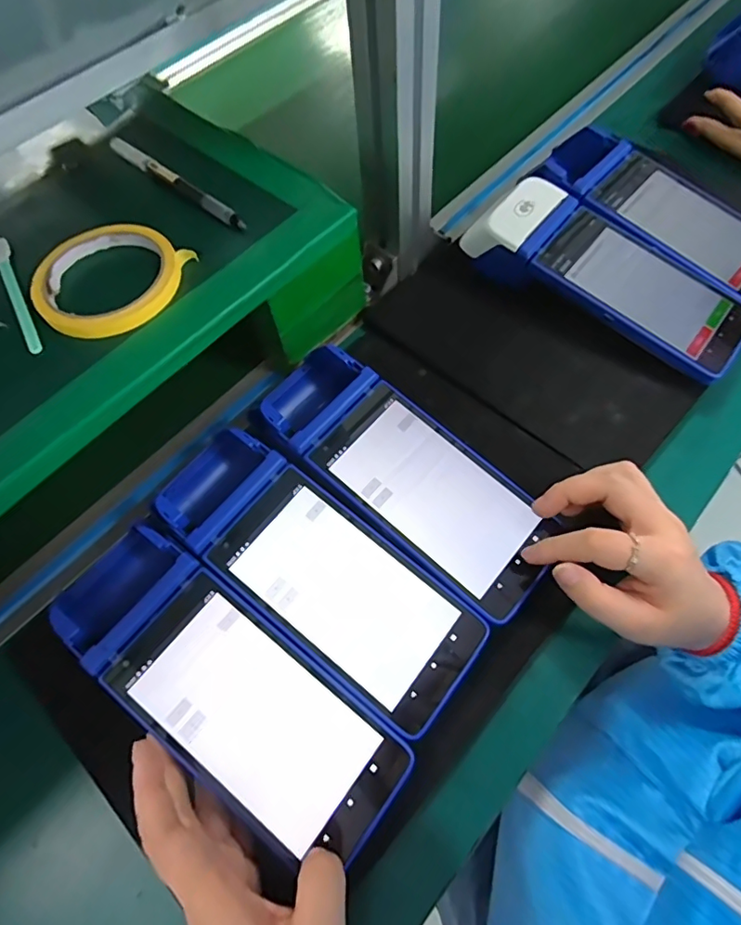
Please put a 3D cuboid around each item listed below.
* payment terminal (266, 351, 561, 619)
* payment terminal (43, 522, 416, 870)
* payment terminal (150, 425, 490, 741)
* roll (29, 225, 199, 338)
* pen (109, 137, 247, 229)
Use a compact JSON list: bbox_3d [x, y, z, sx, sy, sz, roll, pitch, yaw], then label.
[{"bbox_3d":[0.017,0.005,0.348,0.085,0.044,0.222,-42,72,-18],"label":"payment terminal"},{"bbox_3d":[-0.086,0.122,0.297,0.222,0.045,0.077,34,68,14],"label":"payment terminal"},{"bbox_3d":[-0.037,0.063,0.323,0.223,0.042,0.080,35,70,18],"label":"payment terminal"},{"bbox_3d":[-0.174,-0.120,0.340,0.089,0.011,0.089,-1,63,3],"label":"roll"},{"bbox_3d":[-0.143,-0.207,0.384,0.144,0.008,0.013,37,71,19],"label":"pen"}]

